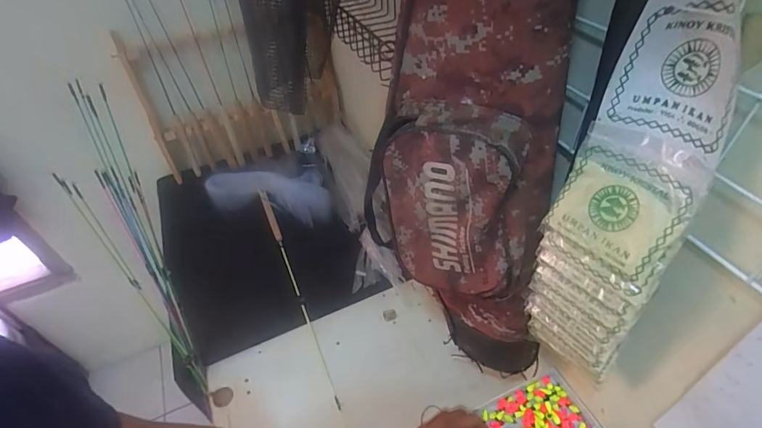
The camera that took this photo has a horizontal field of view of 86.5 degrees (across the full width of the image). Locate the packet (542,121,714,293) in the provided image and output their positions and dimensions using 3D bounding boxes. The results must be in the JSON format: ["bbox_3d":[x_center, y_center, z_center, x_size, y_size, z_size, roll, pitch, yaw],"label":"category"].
[{"bbox_3d":[0.193,-0.011,0.329,0.014,0.107,0.092,-2,31,-42],"label":"packet"}]

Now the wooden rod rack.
[{"bbox_3d":[-0.359,-0.297,1.062,0.477,0.347,0.079,-19,47,-13],"label":"wooden rod rack"}]

